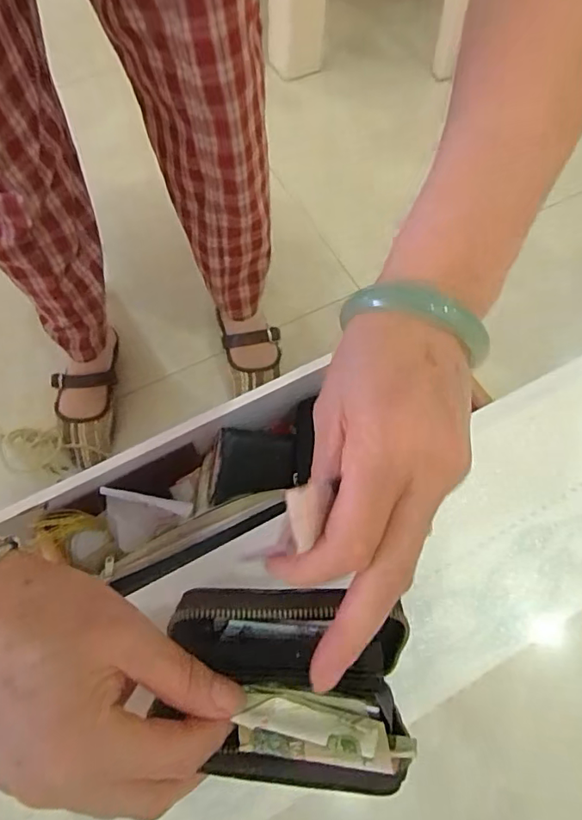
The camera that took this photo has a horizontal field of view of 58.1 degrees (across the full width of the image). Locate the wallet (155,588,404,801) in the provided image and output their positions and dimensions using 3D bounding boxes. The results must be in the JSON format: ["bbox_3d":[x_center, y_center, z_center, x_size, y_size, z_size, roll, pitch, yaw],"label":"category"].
[{"bbox_3d":[-0.004,0.122,0.239,0.105,0.041,0.077,8,65,1],"label":"wallet"}]

